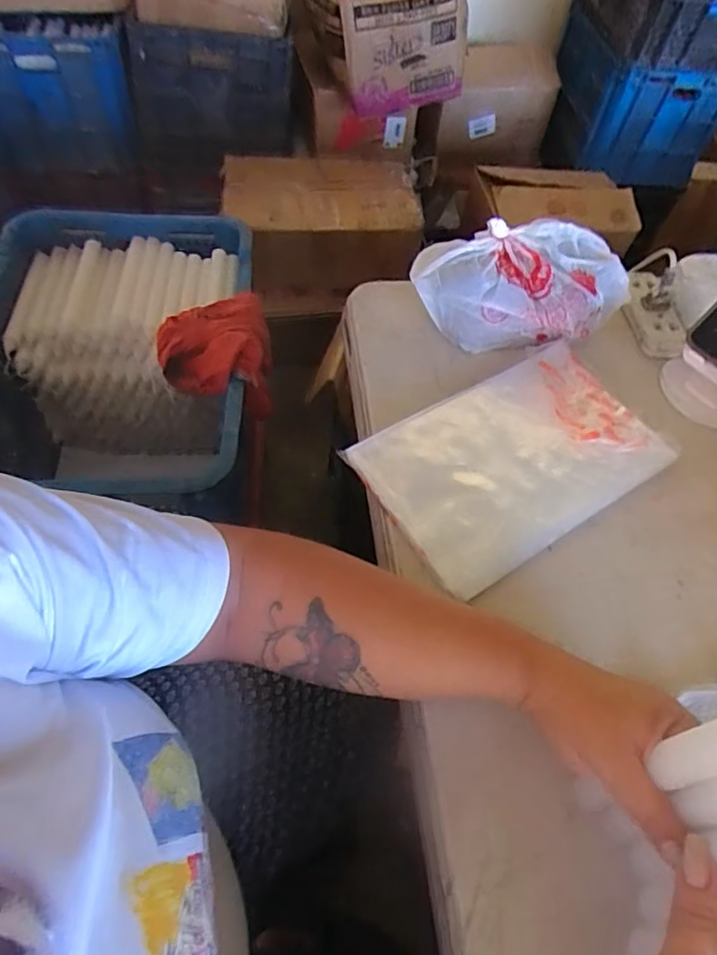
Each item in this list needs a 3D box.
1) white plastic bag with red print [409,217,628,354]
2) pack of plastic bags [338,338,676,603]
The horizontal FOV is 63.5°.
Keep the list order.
[{"bbox_3d":[0.155,-0.188,0.567,0.205,0.075,0.106,1,57,-4],"label":"white plastic bag with red print"},{"bbox_3d":[0.132,-0.019,0.492,0.247,0.014,0.154,-28,63,-21],"label":"pack of plastic bags"}]

